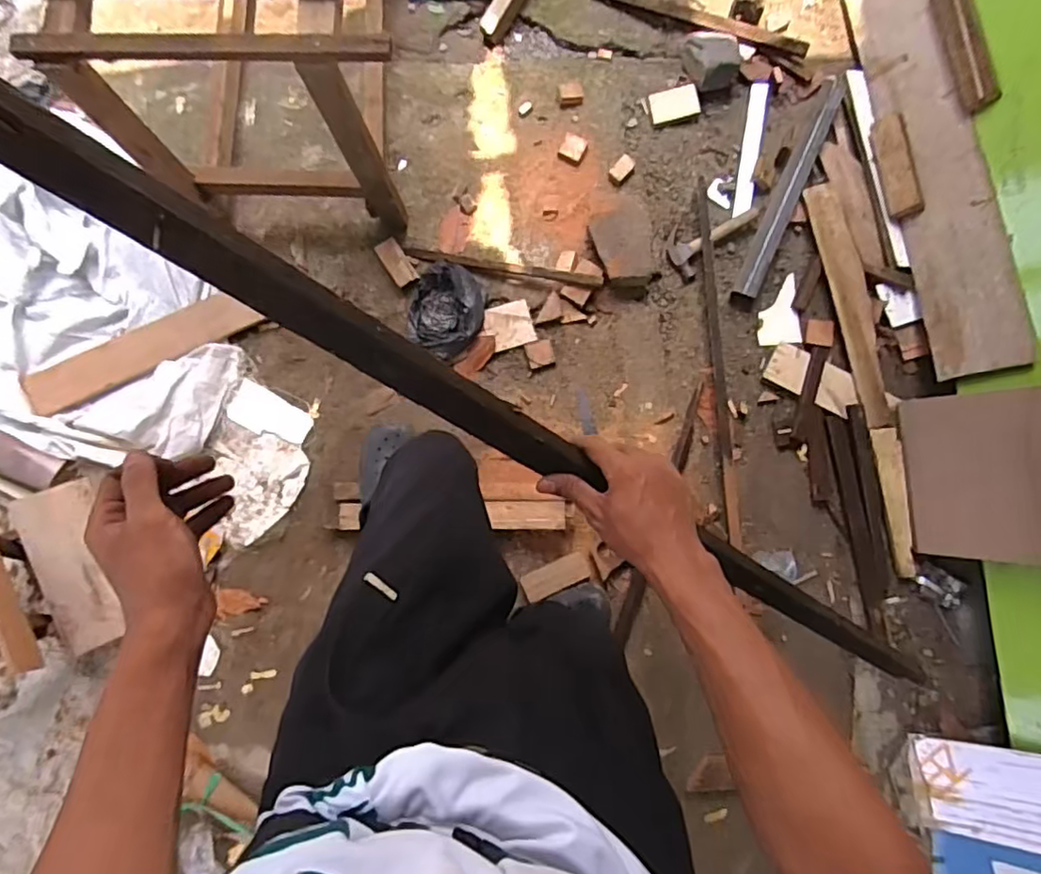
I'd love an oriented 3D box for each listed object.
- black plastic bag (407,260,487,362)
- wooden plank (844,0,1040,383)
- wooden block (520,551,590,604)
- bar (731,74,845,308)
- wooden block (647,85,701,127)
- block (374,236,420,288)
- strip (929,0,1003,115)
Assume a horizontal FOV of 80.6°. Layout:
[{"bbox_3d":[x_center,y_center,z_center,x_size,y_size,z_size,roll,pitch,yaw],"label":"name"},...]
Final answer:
[{"bbox_3d":[-0.172,-0.283,1.382,0.169,0.079,0.204,8,83,2],"label":"black plastic bag"},{"bbox_3d":[0.883,-0.603,1.320,0.033,0.176,0.954,-2,79,-29],"label":"wooden plank"},{"bbox_3d":[0.078,0.308,1.346,0.151,0.017,0.059,-26,83,-2],"label":"wooden block"},{"bbox_3d":[0.607,-0.561,1.386,0.062,0.064,0.561,24,84,4],"label":"bar"},{"bbox_3d":[0.367,-0.790,1.459,0.111,0.016,0.083,-8,81,17],"label":"wooden block"},{"bbox_3d":[-0.287,-0.403,1.425,0.059,0.036,0.117,-33,83,-3],"label":"block"},{"bbox_3d":[0.909,-0.810,1.259,0.022,0.063,0.300,-3,79,-43],"label":"strip"}]

